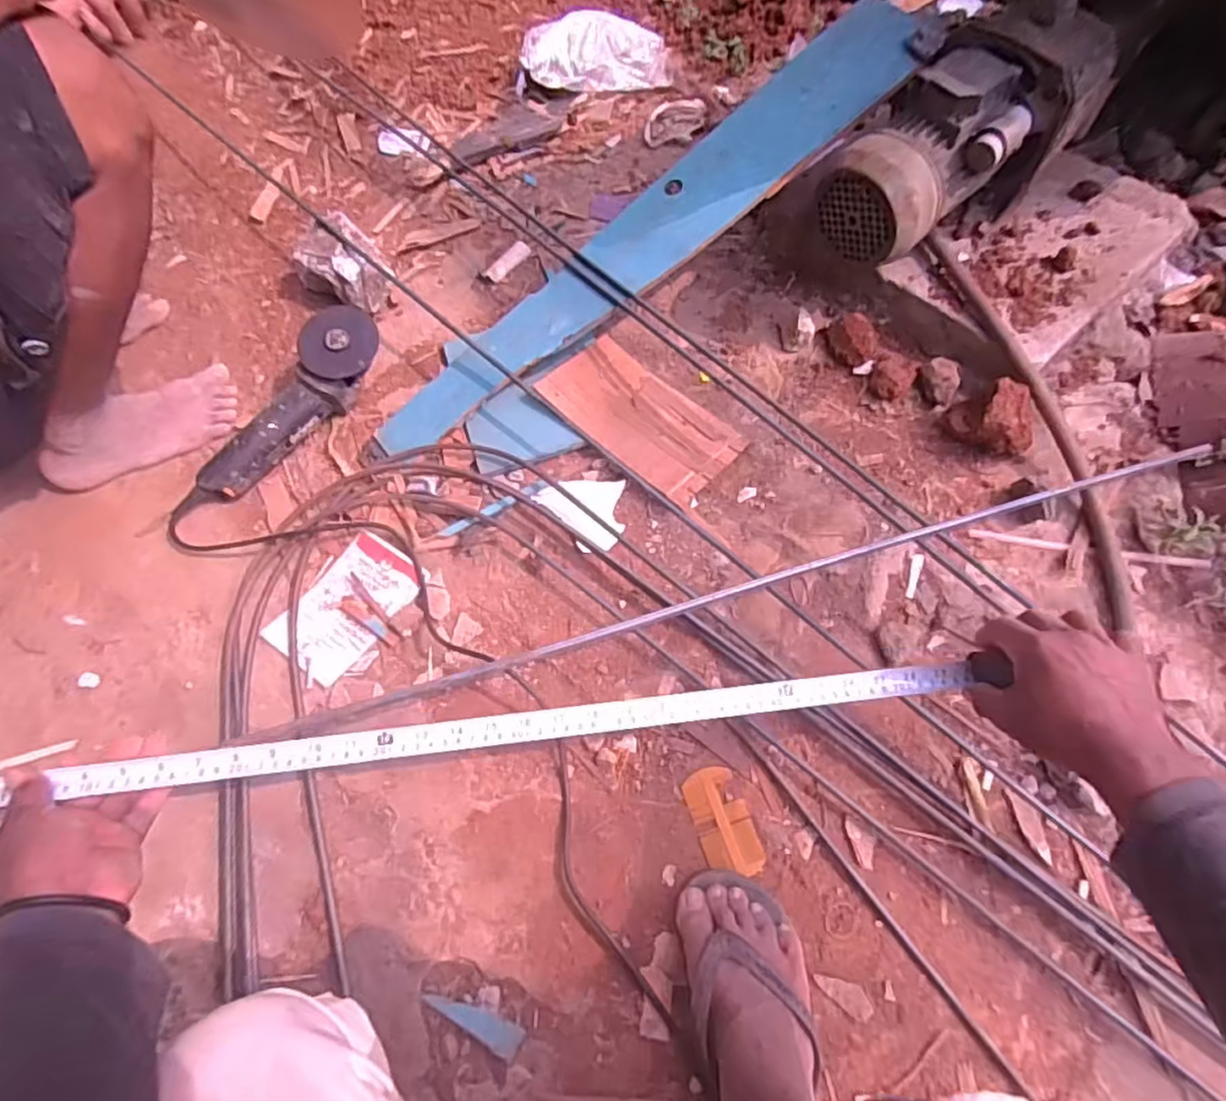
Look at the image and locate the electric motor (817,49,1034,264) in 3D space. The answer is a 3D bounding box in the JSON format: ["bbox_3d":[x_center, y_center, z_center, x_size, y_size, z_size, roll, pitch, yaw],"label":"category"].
[{"bbox_3d":[0.360,-0.452,0.769,0.189,0.162,0.142,-37,69,-12],"label":"electric motor"}]

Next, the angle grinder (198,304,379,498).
[{"bbox_3d":[-0.408,-0.184,0.850,0.087,0.079,0.284,39,89,16],"label":"angle grinder"}]

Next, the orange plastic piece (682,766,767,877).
[{"bbox_3d":[0.110,0.270,0.654,0.055,0.008,0.103,-17,68,-5],"label":"orange plastic piece"}]

